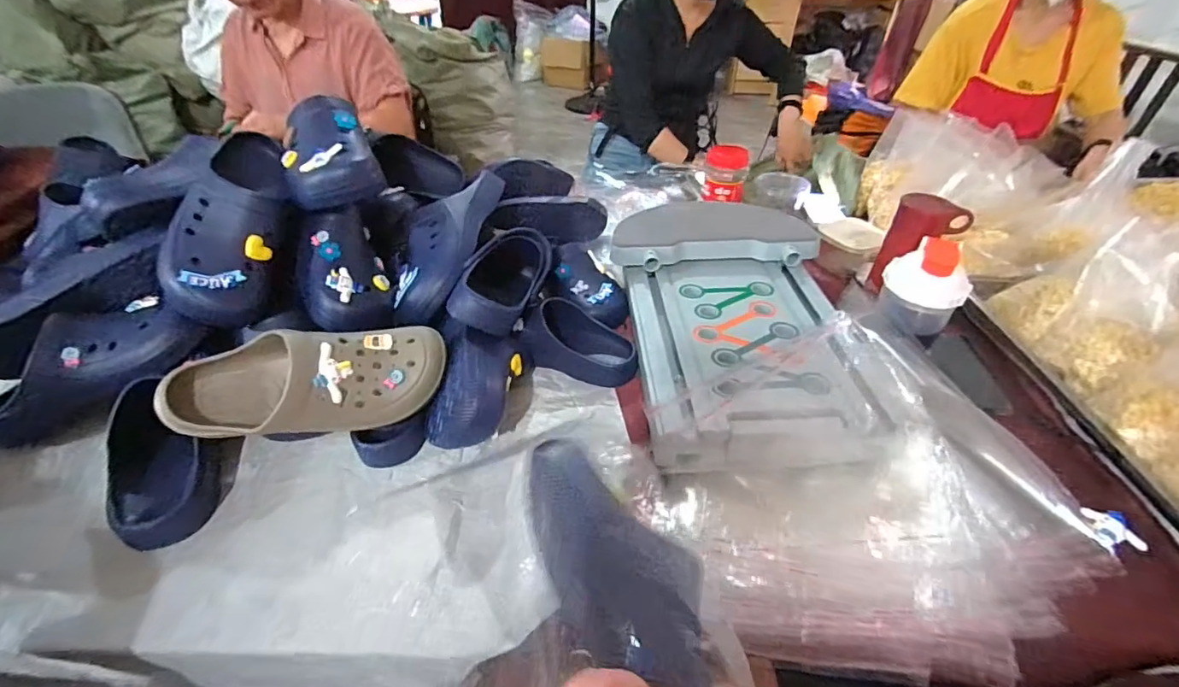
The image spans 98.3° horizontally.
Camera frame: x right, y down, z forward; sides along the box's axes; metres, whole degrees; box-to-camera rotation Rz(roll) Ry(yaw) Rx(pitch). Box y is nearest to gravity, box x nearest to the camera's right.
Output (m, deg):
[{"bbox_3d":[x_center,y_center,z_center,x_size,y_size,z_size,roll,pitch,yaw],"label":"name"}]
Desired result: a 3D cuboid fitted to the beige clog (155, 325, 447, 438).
[{"bbox_3d":[-0.311,0.040,0.563,0.291,0.091,0.111,-9,42,-11],"label":"beige clog"}]

